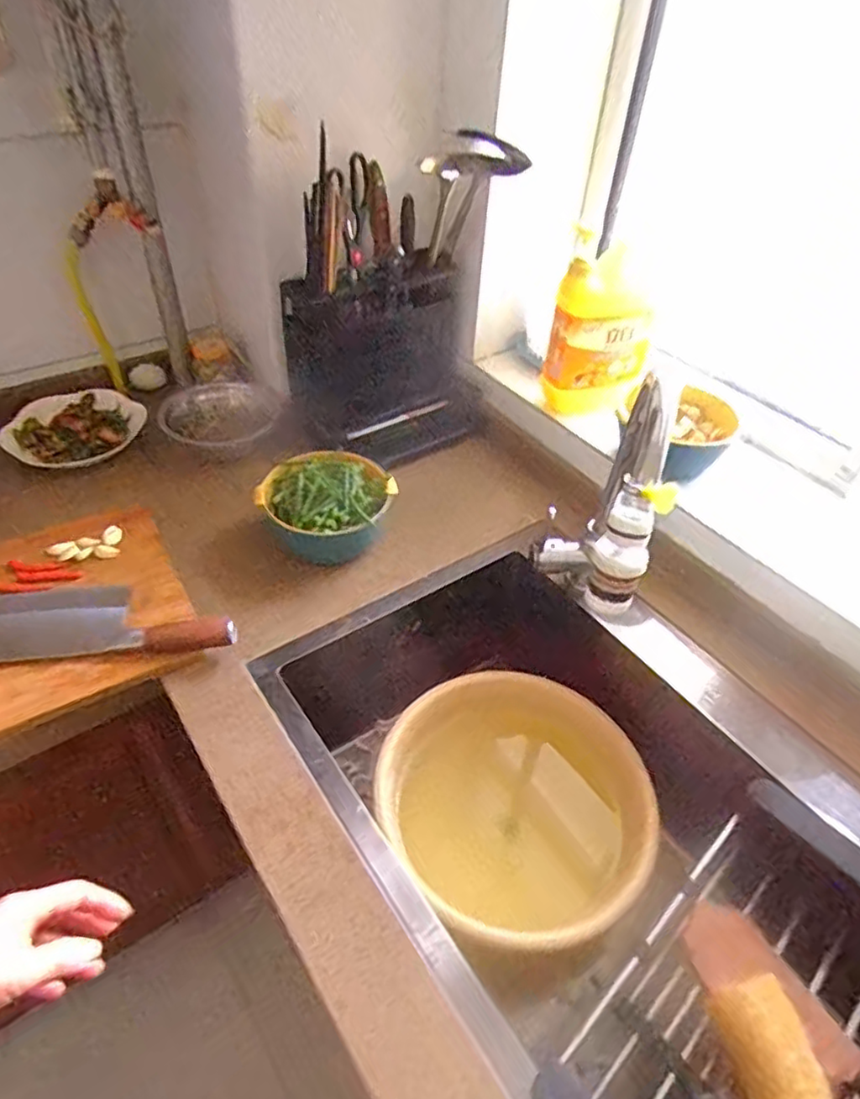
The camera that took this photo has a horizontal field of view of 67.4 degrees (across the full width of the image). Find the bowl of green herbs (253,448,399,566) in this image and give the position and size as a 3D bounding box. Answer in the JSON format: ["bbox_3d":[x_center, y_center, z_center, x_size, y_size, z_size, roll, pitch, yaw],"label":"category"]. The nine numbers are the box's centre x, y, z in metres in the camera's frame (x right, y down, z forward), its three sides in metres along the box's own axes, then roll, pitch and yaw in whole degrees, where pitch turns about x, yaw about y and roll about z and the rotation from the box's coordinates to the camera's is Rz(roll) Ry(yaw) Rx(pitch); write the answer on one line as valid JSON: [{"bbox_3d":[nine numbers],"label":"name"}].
[{"bbox_3d":[-0.127,-0.047,0.810,0.159,0.092,0.154,1,44,-1],"label":"bowl of green herbs"}]

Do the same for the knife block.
[{"bbox_3d":[-0.064,-0.318,0.908,0.267,0.341,0.142,-12,46,-15],"label":"knife block"}]

